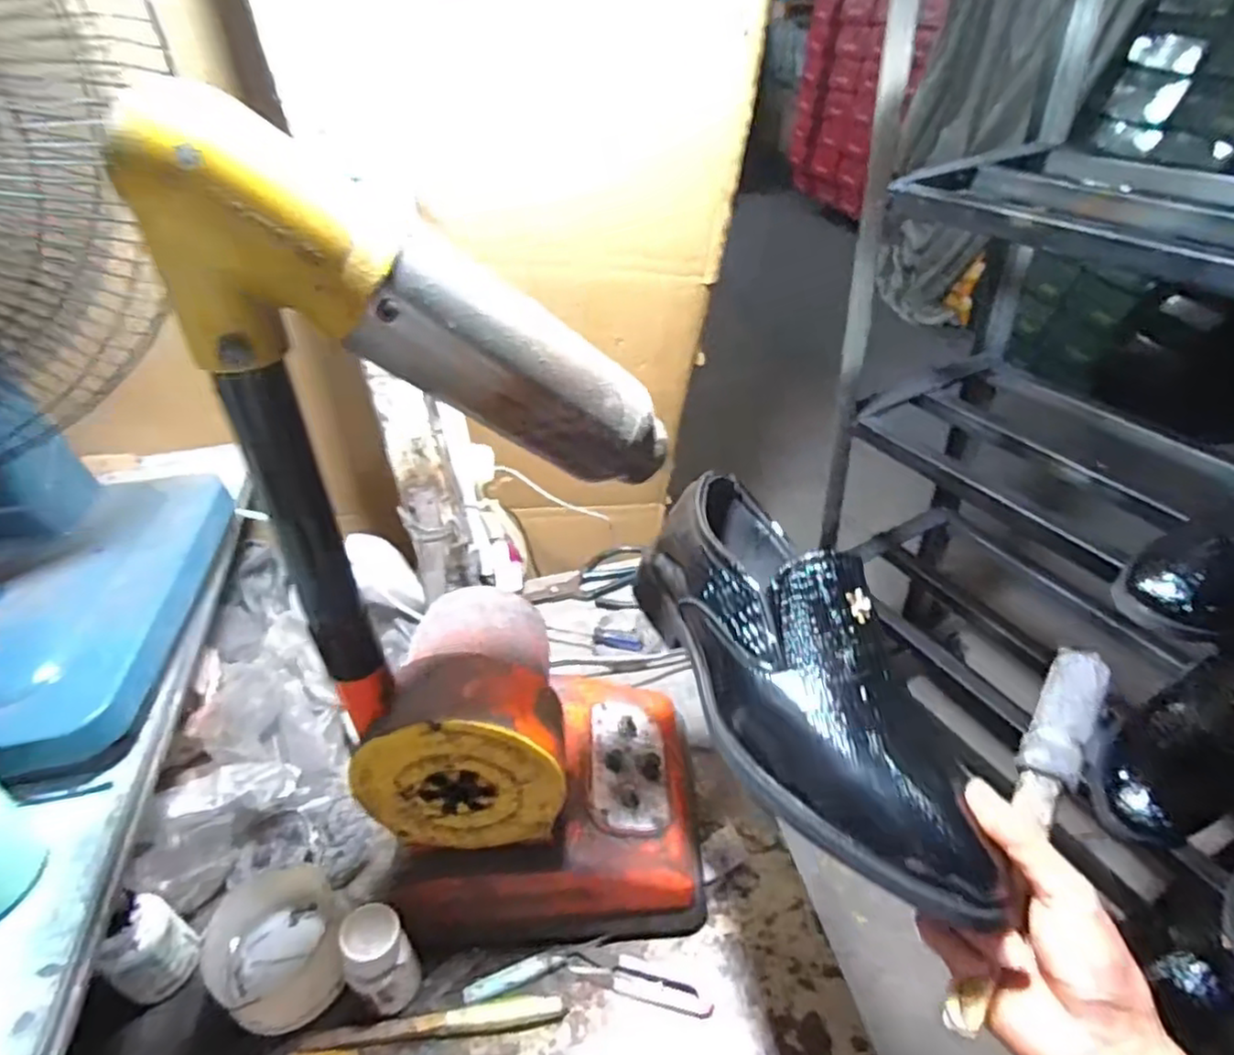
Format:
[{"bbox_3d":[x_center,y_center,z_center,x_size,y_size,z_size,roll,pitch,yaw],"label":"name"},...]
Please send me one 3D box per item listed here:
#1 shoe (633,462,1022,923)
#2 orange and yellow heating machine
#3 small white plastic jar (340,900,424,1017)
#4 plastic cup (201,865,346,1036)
[{"bbox_3d":[0.095,0.075,0.375,0.094,0.080,0.258,-16,46,-15],"label":"shoe"},{"bbox_3d":[-0.061,0.054,0.414,0.216,0.529,0.159,-5,38,-2],"label":"orange and yellow heating machine"},{"bbox_3d":[-0.161,0.297,0.473,0.039,0.084,0.042,-2,38,2],"label":"small white plastic jar"},{"bbox_3d":[-0.239,0.301,0.496,0.094,0.062,0.089,-2,38,2],"label":"plastic cup"}]

